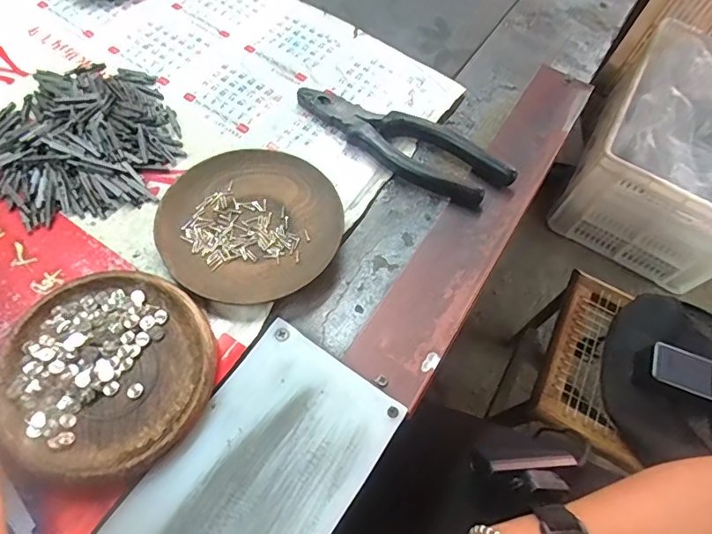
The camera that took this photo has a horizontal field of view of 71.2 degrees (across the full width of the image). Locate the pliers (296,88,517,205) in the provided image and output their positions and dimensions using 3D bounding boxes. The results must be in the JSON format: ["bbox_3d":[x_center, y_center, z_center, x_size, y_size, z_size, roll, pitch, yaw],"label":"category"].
[{"bbox_3d":[0.032,-0.092,0.370,0.168,0.017,0.048,26,63,6],"label":"pliers"}]

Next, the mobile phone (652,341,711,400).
[{"bbox_3d":[0.448,0.141,0.639,0.126,0.014,0.052,20,63,3],"label":"mobile phone"}]

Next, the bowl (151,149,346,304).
[{"bbox_3d":[-0.067,-0.028,0.326,0.110,0.018,0.112,3,63,-6],"label":"bowl"}]

